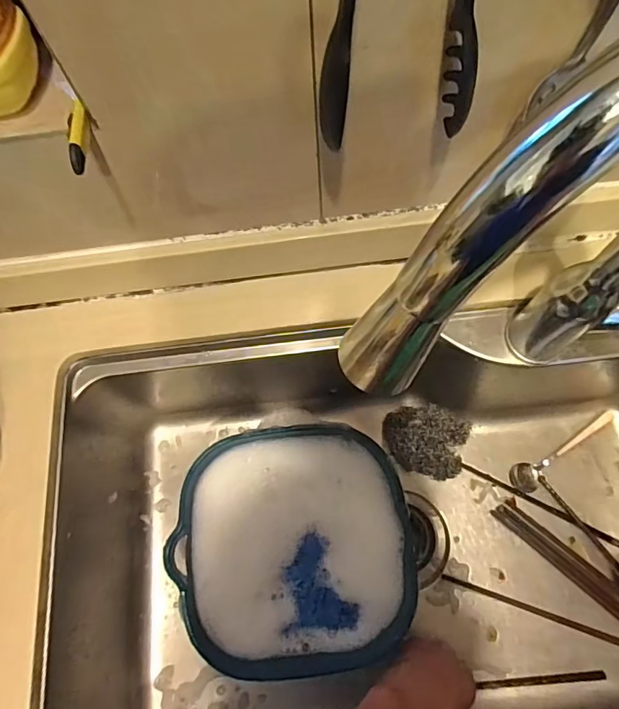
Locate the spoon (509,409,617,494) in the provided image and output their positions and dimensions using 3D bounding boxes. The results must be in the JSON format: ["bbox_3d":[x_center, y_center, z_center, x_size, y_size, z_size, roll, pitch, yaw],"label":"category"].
[{"bbox_3d":[0.329,0.127,0.611,0.157,0.014,0.035,-27,72,-7],"label":"spoon"}]

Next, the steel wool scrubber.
[{"bbox_3d":[0.150,0.111,0.623,0.105,0.027,0.084,15,72,8],"label":"steel wool scrubber"}]

